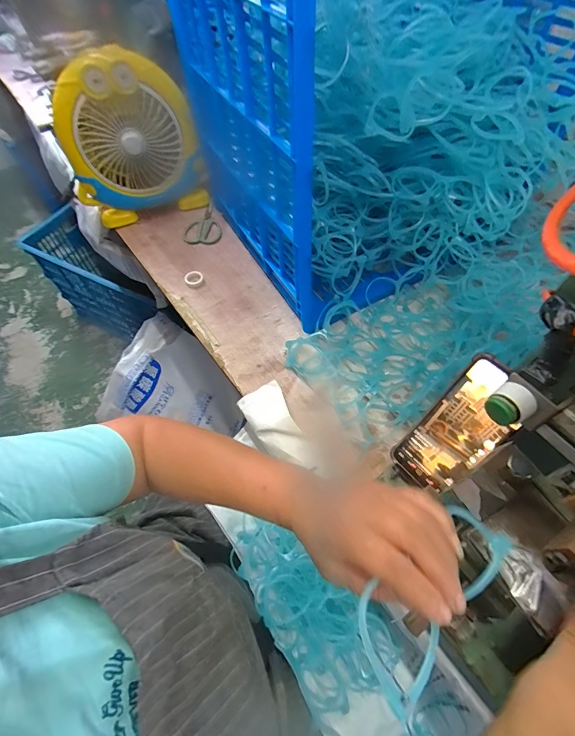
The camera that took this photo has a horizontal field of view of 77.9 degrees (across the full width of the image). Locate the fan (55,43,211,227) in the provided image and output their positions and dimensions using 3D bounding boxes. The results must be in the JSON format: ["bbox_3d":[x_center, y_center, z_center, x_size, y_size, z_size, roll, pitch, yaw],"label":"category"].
[{"bbox_3d":[-0.302,-0.430,0.686,0.244,0.272,0.092,-17,59,-9],"label":"fan"}]

